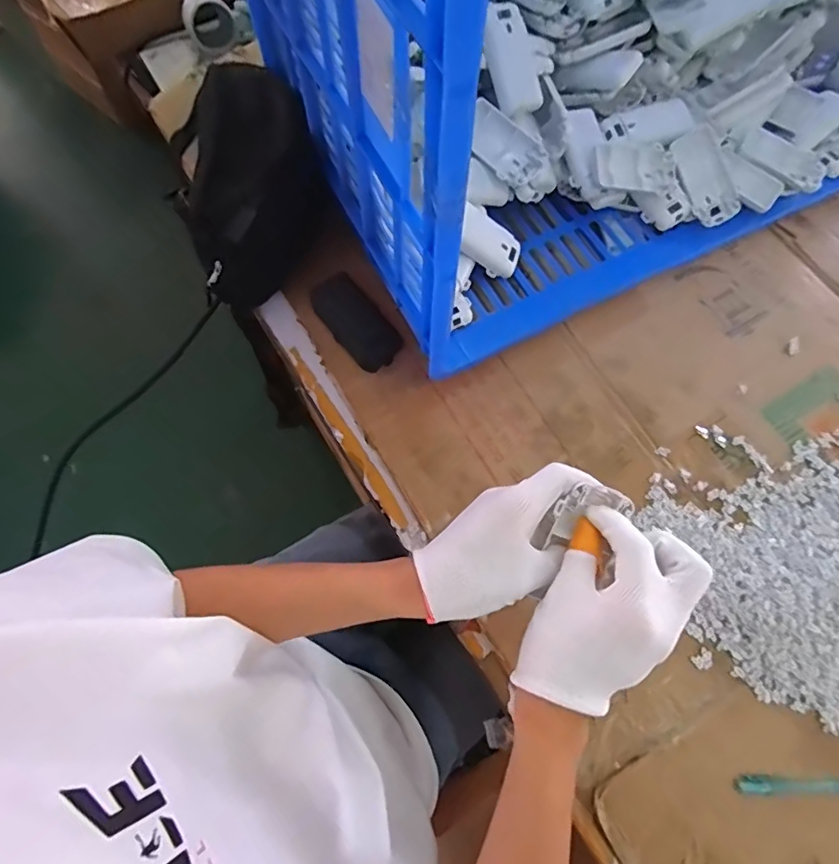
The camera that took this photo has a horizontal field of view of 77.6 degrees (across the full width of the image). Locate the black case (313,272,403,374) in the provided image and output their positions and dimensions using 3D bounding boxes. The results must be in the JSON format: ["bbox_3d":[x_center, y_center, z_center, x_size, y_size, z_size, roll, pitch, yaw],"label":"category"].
[{"bbox_3d":[-0.067,-0.115,0.546,0.054,0.010,0.110,-44,81,13],"label":"black case"}]

